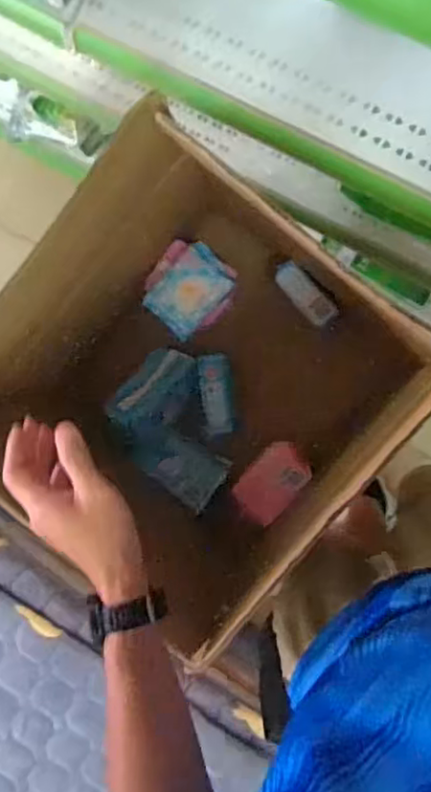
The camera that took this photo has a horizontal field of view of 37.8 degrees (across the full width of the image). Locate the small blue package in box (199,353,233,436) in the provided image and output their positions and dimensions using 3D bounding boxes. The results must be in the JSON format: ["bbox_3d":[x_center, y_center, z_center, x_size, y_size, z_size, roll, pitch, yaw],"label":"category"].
[{"bbox_3d":[0.001,-0.002,0.976,0.049,0.020,0.123,-1,93,9],"label":"small blue package in box"}]

